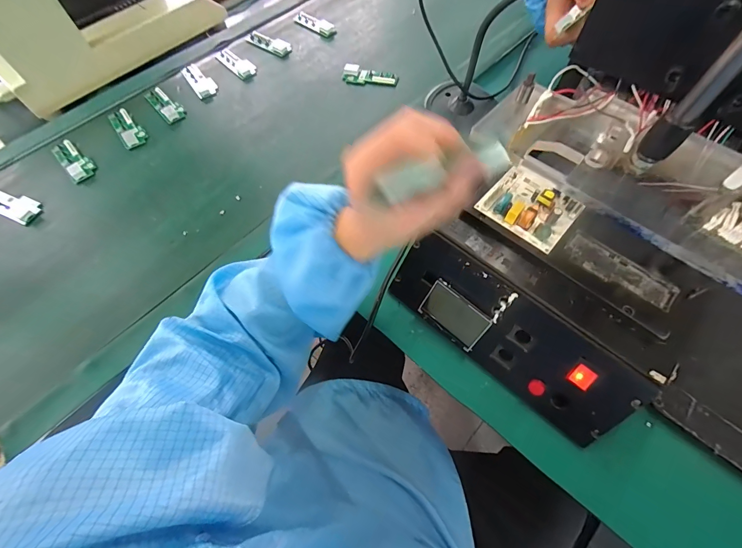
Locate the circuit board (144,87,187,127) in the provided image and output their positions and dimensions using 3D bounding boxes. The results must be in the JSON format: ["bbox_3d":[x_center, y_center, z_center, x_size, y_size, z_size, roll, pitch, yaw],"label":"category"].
[{"bbox_3d":[-0.363,-0.300,0.614,0.038,0.008,0.104,-38,69,-15],"label":"circuit board"}]

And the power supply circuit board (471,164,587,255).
[{"bbox_3d":[0.173,-0.077,0.370,0.088,0.019,0.082,39,71,18],"label":"power supply circuit board"}]

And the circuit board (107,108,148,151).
[{"bbox_3d":[-0.409,-0.246,0.584,0.039,0.012,0.107,-36,68,-14],"label":"circuit board"}]

